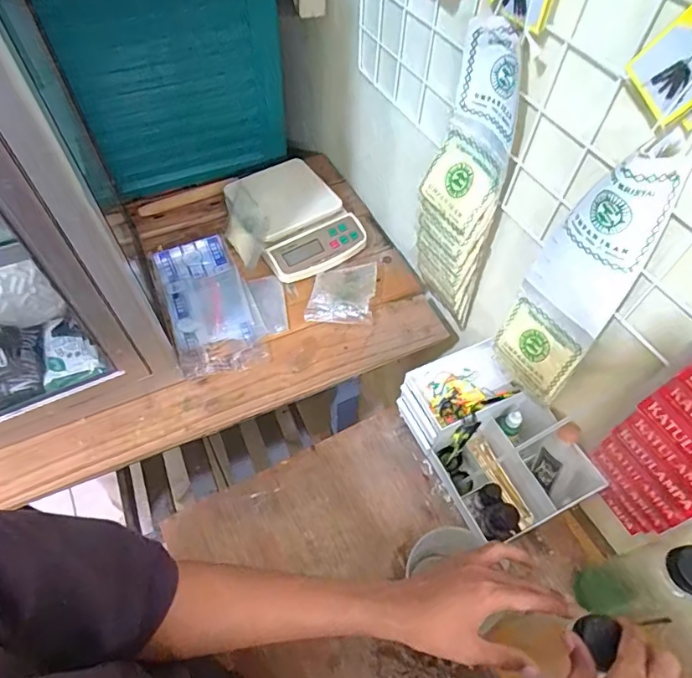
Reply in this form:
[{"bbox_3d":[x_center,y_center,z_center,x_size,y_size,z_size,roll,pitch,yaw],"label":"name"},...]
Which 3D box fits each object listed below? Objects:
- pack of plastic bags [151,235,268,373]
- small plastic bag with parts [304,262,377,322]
[{"bbox_3d":[-0.201,-0.052,0.695,0.117,0.032,0.232,-19,59,-14],"label":"pack of plastic bags"},{"bbox_3d":[-0.006,-0.071,0.709,0.097,0.021,0.098,0,62,10],"label":"small plastic bag with parts"}]

